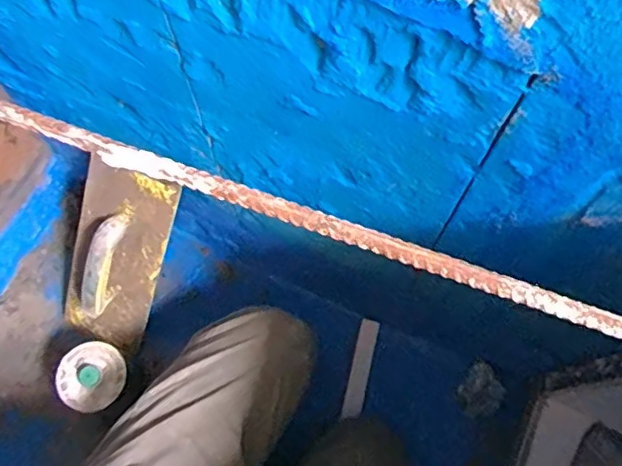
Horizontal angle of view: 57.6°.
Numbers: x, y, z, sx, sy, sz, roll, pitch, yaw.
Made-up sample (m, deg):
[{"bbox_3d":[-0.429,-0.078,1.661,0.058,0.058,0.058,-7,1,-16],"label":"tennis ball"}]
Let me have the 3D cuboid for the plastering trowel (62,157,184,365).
[{"bbox_3d":[-0.306,0.047,0.845,0.139,0.320,0.076,25,28,7],"label":"plastering trowel"}]

